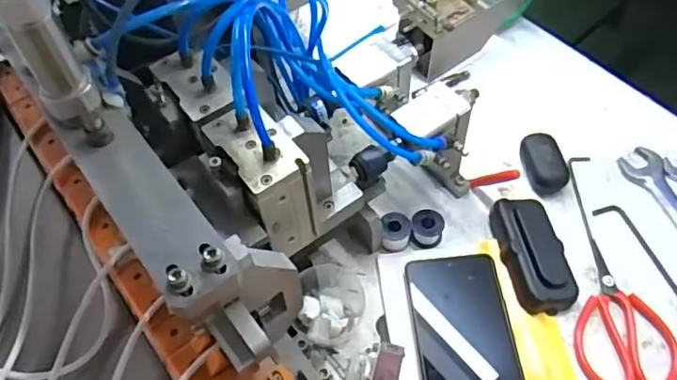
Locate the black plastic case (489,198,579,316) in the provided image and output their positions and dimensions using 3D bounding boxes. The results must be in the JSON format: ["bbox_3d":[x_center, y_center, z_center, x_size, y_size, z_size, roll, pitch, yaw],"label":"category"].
[{"bbox_3d":[0.172,0.055,0.512,0.050,0.030,0.104,-8,56,-4],"label":"black plastic case"}]

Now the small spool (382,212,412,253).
[{"bbox_3d":[0.053,0.038,0.532,0.026,0.024,0.026,6,56,6],"label":"small spool"}]

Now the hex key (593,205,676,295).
[{"bbox_3d":[0.280,0.070,0.511,0.024,0.004,0.144,-19,57,-10],"label":"hex key"}]

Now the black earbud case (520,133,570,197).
[{"bbox_3d":[0.202,-0.025,0.567,0.035,0.024,0.058,-9,56,-4],"label":"black earbud case"}]

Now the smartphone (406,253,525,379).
[{"bbox_3d":[0.105,0.128,0.469,0.076,0.014,0.163,-5,55,-1],"label":"smartphone"}]

